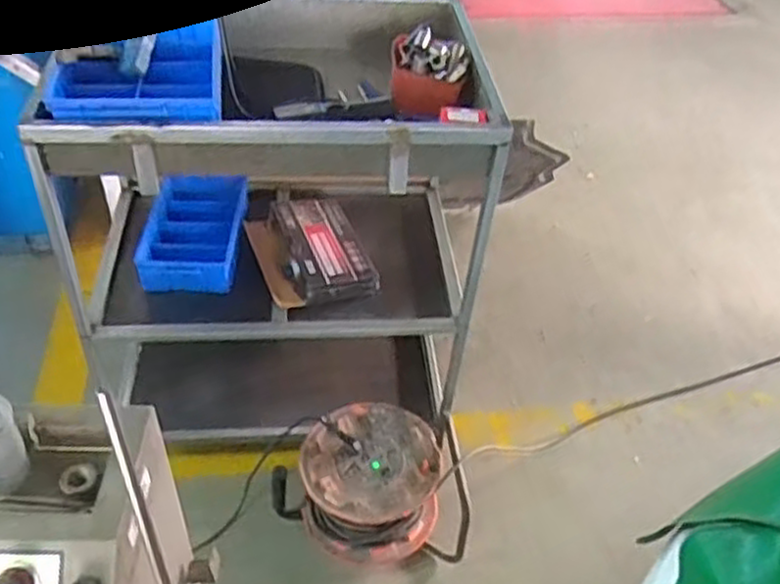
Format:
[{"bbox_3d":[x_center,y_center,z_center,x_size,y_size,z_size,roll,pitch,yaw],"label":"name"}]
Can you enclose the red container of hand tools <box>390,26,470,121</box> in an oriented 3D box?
[{"bbox_3d":[0.075,-0.431,1.482,0.141,0.102,0.163,3,43,-2],"label":"red container of hand tools"}]

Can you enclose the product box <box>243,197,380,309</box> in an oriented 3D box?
[{"bbox_3d":[-0.184,-0.105,1.729,0.246,0.078,0.303,-13,46,-17],"label":"product box"}]

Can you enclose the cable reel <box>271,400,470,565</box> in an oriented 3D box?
[{"bbox_3d":[-0.053,0.435,1.693,0.410,0.221,0.313,0,44,-5],"label":"cable reel"}]

